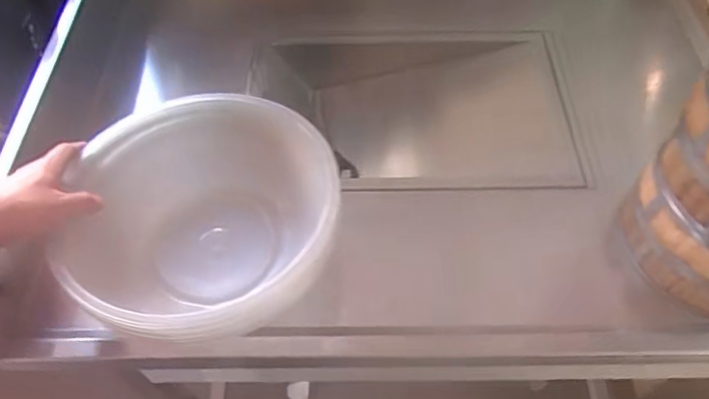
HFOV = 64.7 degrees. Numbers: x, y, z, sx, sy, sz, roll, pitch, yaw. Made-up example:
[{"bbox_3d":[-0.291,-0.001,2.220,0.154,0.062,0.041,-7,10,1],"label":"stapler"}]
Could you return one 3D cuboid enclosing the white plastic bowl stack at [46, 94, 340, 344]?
[{"bbox_3d":[-0.174,0.022,0.673,0.300,0.127,0.284,8,57,7],"label":"white plastic bowl stack"}]

